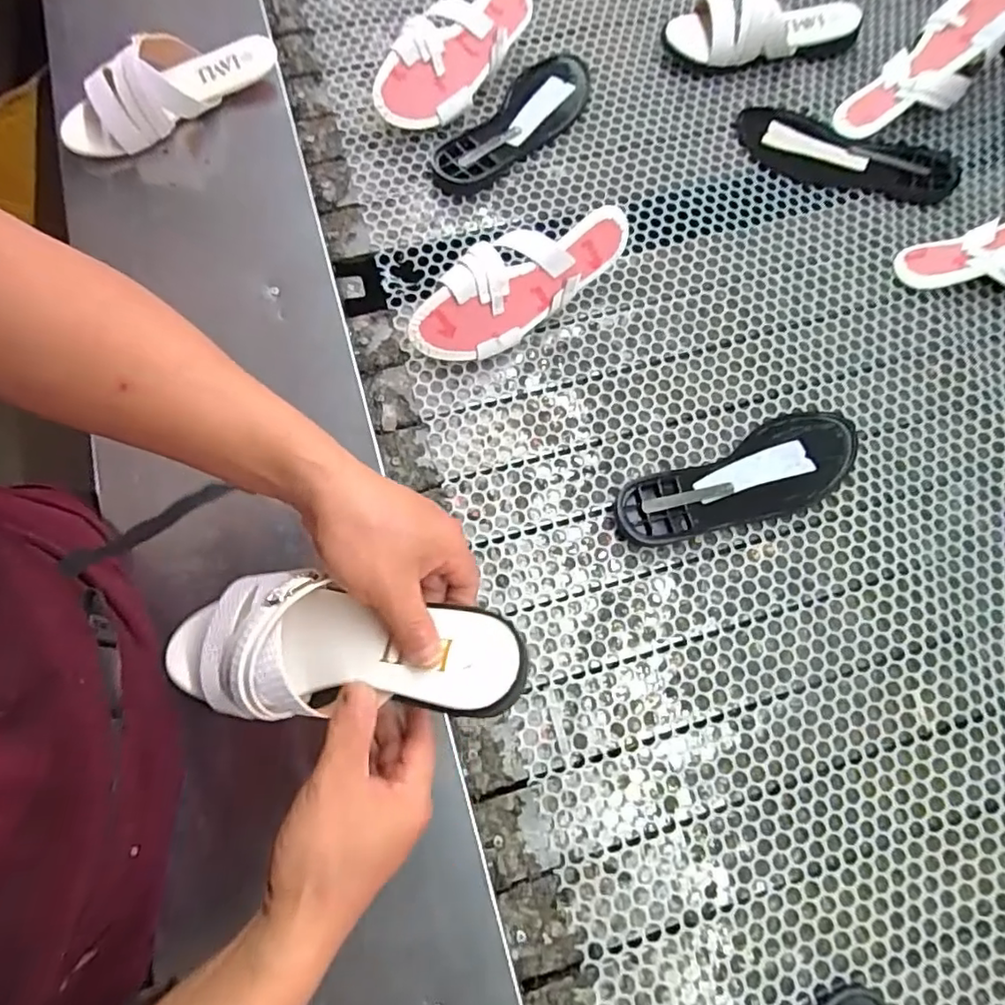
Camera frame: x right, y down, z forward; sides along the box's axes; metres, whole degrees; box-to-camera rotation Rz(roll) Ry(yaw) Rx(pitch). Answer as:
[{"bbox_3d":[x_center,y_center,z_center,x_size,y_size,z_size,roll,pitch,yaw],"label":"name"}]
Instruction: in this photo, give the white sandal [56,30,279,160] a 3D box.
[{"bbox_3d":[-0.335,-0.417,0.595,0.218,0.089,0.074,-42,78,-12],"label":"white sandal"}]

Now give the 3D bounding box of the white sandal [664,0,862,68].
[{"bbox_3d":[0.303,-0.552,0.670,0.226,0.063,0.072,-8,74,-3],"label":"white sandal"}]

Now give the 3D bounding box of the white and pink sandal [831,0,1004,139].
[{"bbox_3d":[0.474,-0.484,0.644,0.207,0.038,0.084,-39,76,18],"label":"white and pink sandal"}]

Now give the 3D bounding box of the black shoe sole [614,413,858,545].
[{"bbox_3d":[0.221,-0.019,0.539,0.239,0.016,0.078,-23,75,-7],"label":"black shoe sole"}]

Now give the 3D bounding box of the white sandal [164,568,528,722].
[{"bbox_3d":[-0.102,0.088,0.352,0.225,0.058,0.081,2,74,4],"label":"white sandal"}]

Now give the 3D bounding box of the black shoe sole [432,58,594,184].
[{"bbox_3d":[0.015,-0.430,0.651,0.081,0.020,0.235,40,77,10],"label":"black shoe sole"}]

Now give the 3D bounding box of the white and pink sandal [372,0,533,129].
[{"bbox_3d":[-0.054,-0.492,0.642,0.087,0.067,0.226,42,77,11],"label":"white and pink sandal"}]

